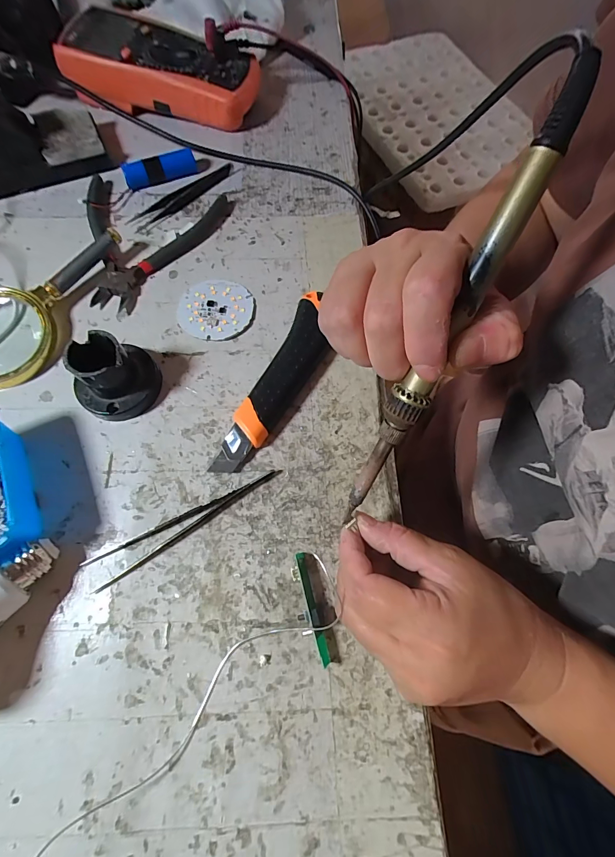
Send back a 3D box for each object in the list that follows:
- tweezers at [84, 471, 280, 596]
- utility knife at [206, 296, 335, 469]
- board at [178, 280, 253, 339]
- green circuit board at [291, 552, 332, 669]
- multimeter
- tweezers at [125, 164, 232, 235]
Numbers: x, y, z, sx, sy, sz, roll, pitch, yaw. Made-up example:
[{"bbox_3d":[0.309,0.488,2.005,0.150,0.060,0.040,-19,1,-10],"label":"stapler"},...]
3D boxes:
[{"bbox_3d":[-0.077,0.062,0.236,0.131,0.004,0.019,-27,72,-11],"label":"tweezers"},{"bbox_3d":[-0.019,-0.034,0.267,0.037,0.018,0.151,26,71,8],"label":"utility knife"},{"bbox_3d":[-0.075,-0.098,0.298,0.060,0.004,0.057,0,70,-1],"label":"board"},{"bbox_3d":[0.001,0.107,0.214,0.012,0.016,0.063,-14,70,-6],"label":"green circuit board"},{"bbox_3d":[-0.141,-0.360,0.366,0.179,0.050,0.086,14,70,4],"label":"multimeter"},{"bbox_3d":[-0.113,-0.213,0.335,0.111,0.007,0.017,-39,75,-14],"label":"tweezers"}]

